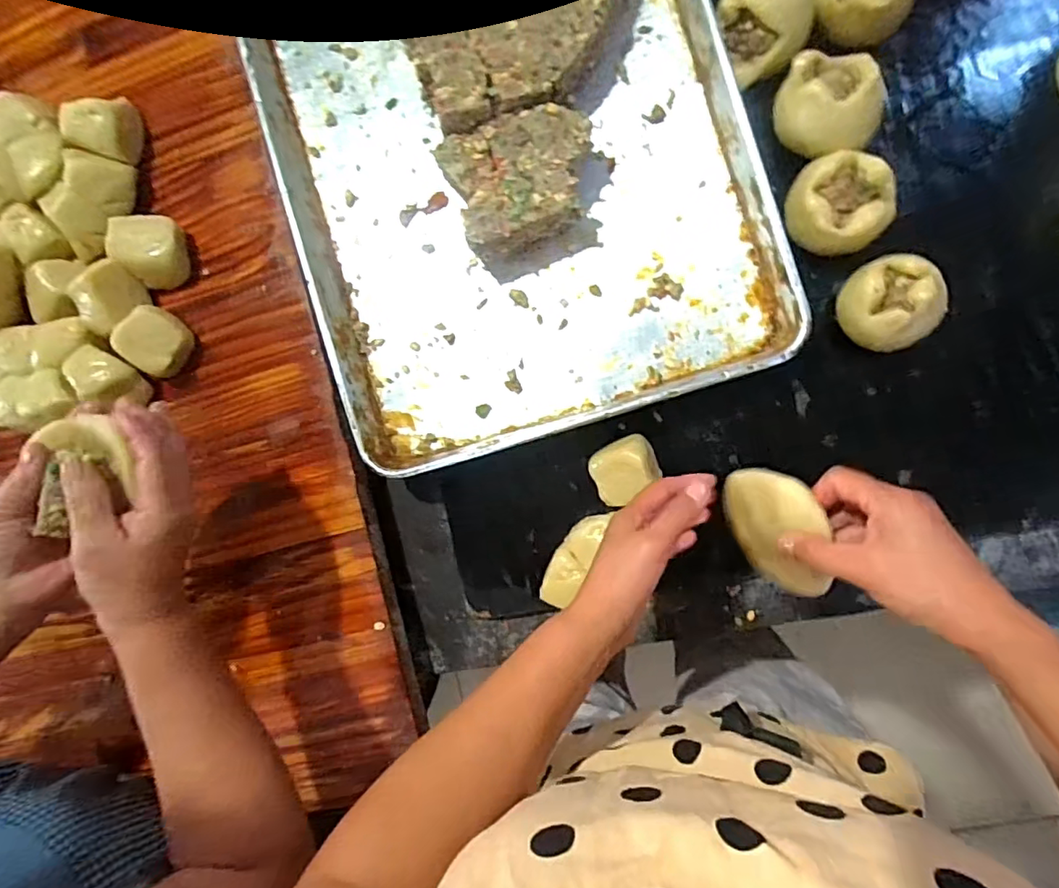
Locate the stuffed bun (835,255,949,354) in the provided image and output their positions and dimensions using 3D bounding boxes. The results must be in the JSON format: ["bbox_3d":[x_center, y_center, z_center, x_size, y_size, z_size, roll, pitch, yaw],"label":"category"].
[{"bbox_3d":[0.297,-0.116,0.472,0.068,0.057,0.073,1,94,8],"label":"stuffed bun"}]

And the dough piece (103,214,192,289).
[{"bbox_3d":[-0.355,-0.180,0.531,0.052,0.042,0.059,-6,93,8],"label":"dough piece"}]

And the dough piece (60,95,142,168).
[{"bbox_3d":[-0.394,-0.294,0.529,0.057,0.038,0.061,8,95,7],"label":"dough piece"}]

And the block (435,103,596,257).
[{"bbox_3d":[-0.005,-0.238,0.510,0.126,0.055,0.101,-21,91,9],"label":"block"}]

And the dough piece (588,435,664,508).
[{"bbox_3d":[0.085,0.022,0.513,0.059,0.049,0.048,-35,88,9],"label":"dough piece"}]

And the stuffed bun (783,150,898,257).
[{"bbox_3d":[0.256,-0.198,0.477,0.072,0.057,0.078,1,94,8],"label":"stuffed bun"}]

